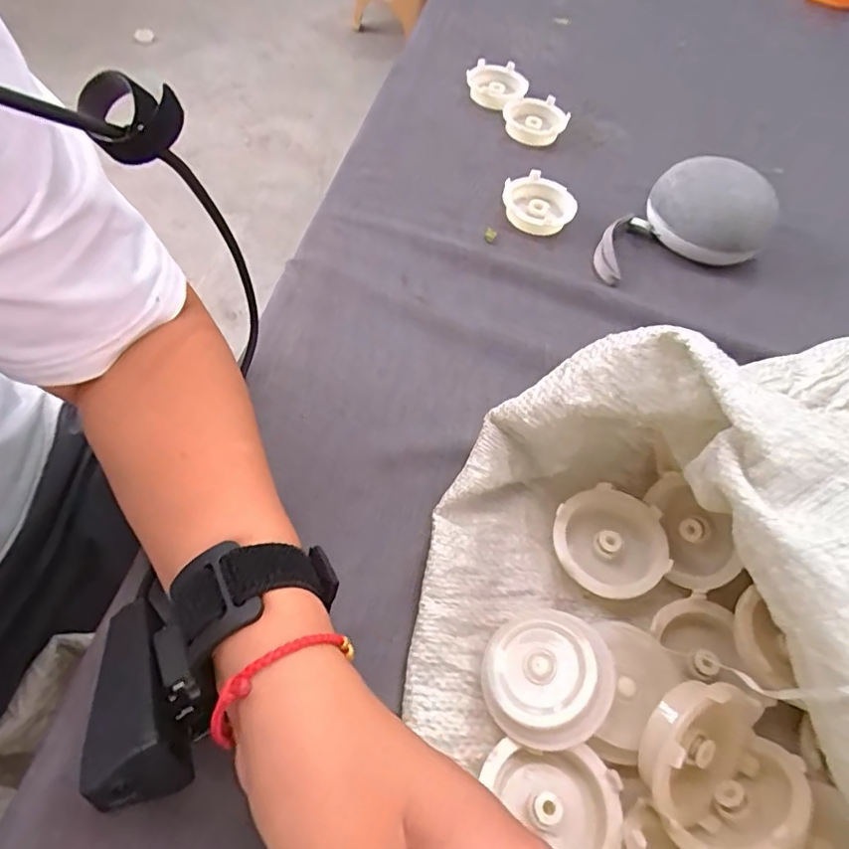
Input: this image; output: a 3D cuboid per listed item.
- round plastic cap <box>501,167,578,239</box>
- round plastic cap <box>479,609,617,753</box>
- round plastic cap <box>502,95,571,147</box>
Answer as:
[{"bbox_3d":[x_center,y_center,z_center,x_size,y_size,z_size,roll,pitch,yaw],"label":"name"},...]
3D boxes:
[{"bbox_3d":[0.091,-0.176,0.447,0.057,0.015,0.055,3,58,-5],"label":"round plastic cap"},{"bbox_3d":[0.053,0.112,0.247,0.054,0.015,0.054,-10,60,18],"label":"round plastic cap"},{"bbox_3d":[0.102,-0.280,0.518,0.056,0.017,0.059,3,58,-4],"label":"round plastic cap"}]

